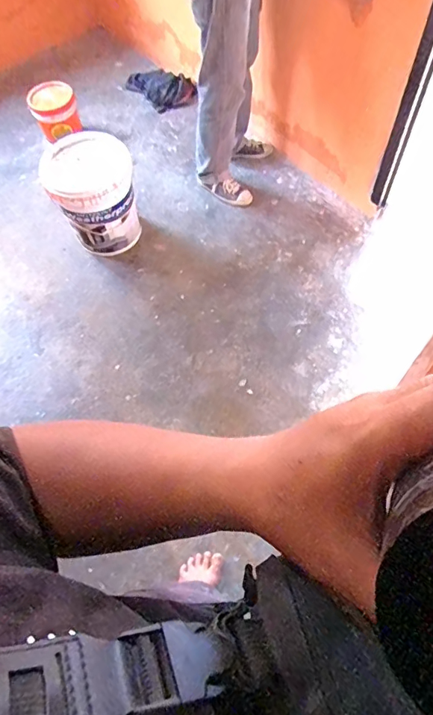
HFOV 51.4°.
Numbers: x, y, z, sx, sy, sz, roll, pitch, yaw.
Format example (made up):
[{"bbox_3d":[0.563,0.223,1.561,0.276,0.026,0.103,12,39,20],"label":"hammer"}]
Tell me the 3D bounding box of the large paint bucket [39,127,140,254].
[{"bbox_3d":[-0.369,-0.505,1.417,0.265,0.310,0.239,-29,64,-11],"label":"large paint bucket"}]

